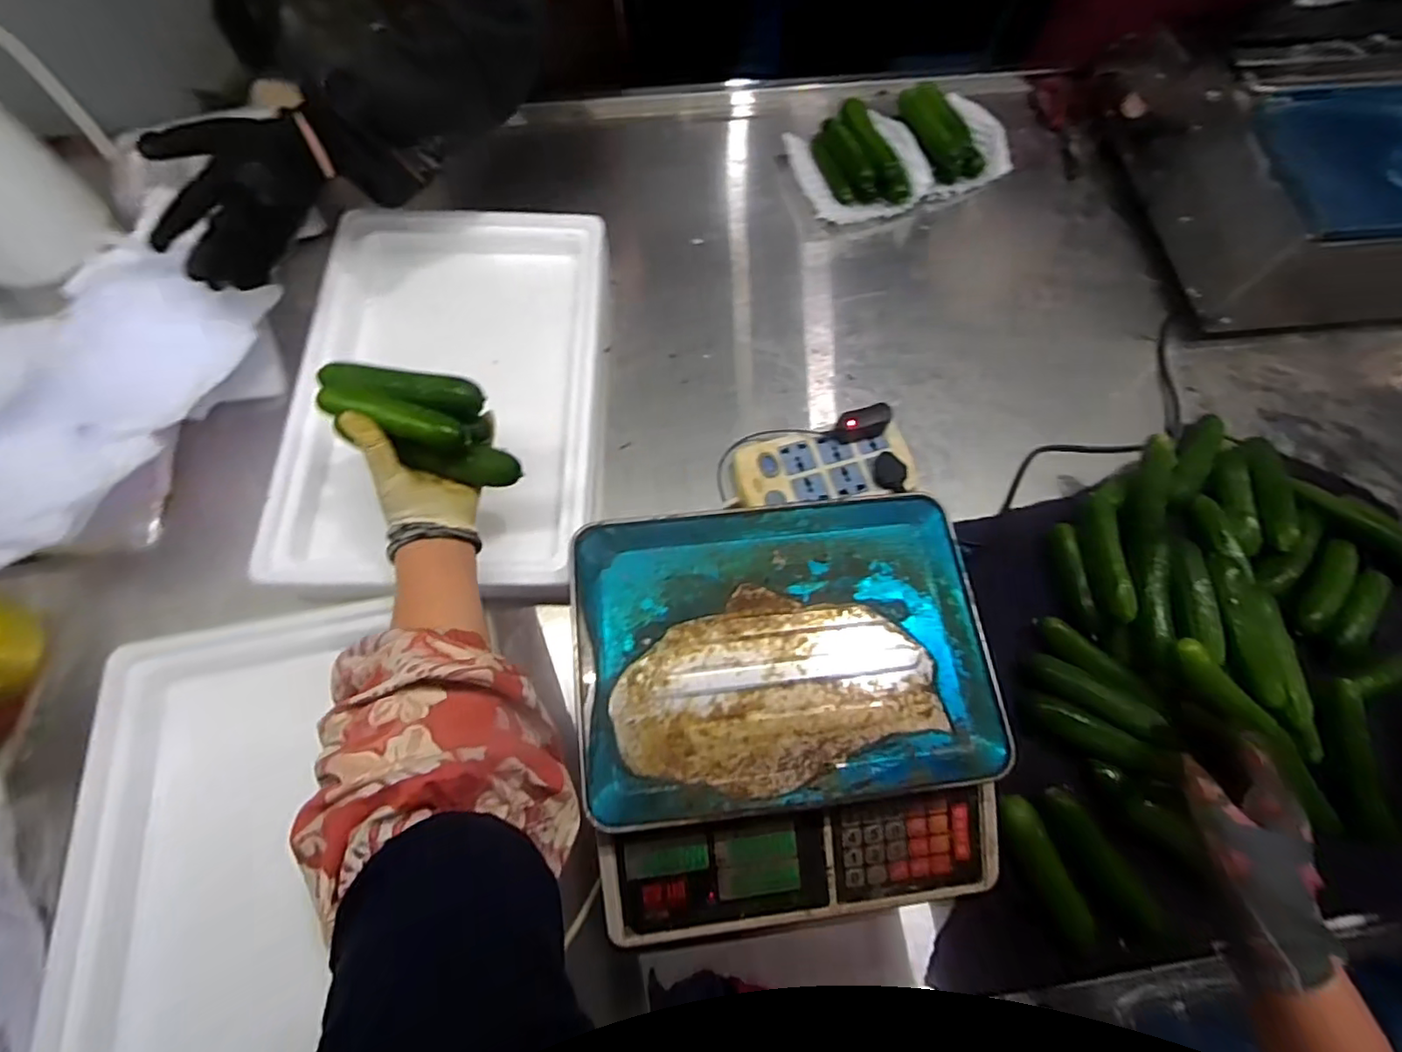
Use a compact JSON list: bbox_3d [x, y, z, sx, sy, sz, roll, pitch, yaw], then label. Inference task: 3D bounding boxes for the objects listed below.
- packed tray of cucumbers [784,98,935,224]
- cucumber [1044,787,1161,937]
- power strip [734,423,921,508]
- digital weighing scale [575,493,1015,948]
[{"bbox_3d":[0.200,-0.471,0.789,0.155,0.063,0.139,-12,70,-7],"label":"packed tray of cucumbers"},{"bbox_3d":[0.340,0.285,0.532,0.028,0.035,0.119,-28,73,-12],"label":"cucumber"},{"bbox_3d":[0.129,-0.057,0.654,0.199,0.036,0.094,-9,70,-6],"label":"power strip"},{"bbox_3d":[0.070,0.151,0.520,0.318,0.093,0.323,-6,70,-5],"label":"digital weighing scale"}]

